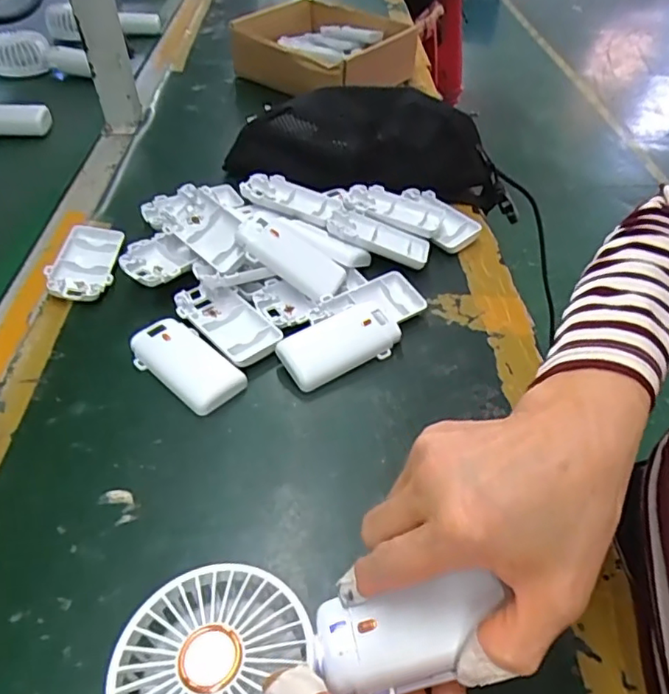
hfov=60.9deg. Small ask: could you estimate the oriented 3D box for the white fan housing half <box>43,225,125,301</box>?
[{"bbox_3d":[-0.215,-0.076,0.496,0.050,0.019,0.099,-3,45,-5],"label":"white fan housing half"}]

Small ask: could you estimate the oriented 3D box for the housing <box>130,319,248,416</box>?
[{"bbox_3d":[-0.108,0.011,0.414,0.045,0.013,0.091,-34,55,-31],"label":"housing"}]

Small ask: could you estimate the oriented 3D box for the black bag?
[{"bbox_3d":[0.030,-0.212,0.604,0.276,0.098,0.134,1,45,-1],"label":"black bag"}]

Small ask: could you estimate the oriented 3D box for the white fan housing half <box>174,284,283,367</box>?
[{"bbox_3d":[-0.083,-0.020,0.444,0.046,0.016,0.093,-33,54,-30],"label":"white fan housing half"}]

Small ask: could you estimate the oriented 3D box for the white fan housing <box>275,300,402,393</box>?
[{"bbox_3d":[0.005,-0.004,0.427,0.089,0.019,0.043,-25,51,-25],"label":"white fan housing"}]

